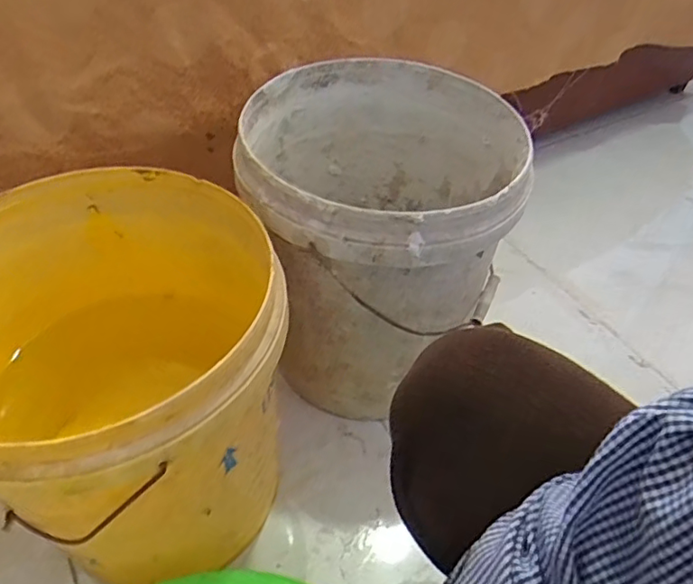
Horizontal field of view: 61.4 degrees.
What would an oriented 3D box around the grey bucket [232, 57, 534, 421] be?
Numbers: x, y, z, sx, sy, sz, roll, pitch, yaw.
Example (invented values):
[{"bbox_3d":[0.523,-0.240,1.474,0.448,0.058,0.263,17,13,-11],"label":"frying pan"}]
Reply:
[{"bbox_3d":[0.035,-0.064,0.723,0.289,0.322,0.307,1,47,-1],"label":"grey bucket"}]

